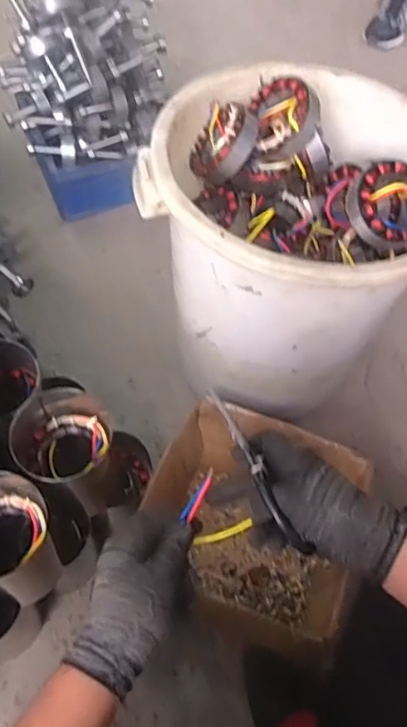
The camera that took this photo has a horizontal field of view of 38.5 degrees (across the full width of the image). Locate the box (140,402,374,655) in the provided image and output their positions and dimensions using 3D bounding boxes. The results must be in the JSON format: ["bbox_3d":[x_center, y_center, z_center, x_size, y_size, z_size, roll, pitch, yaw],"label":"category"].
[{"bbox_3d":[0.070,0.239,0.896,0.293,0.172,0.303,19,59,7],"label":"box"}]

